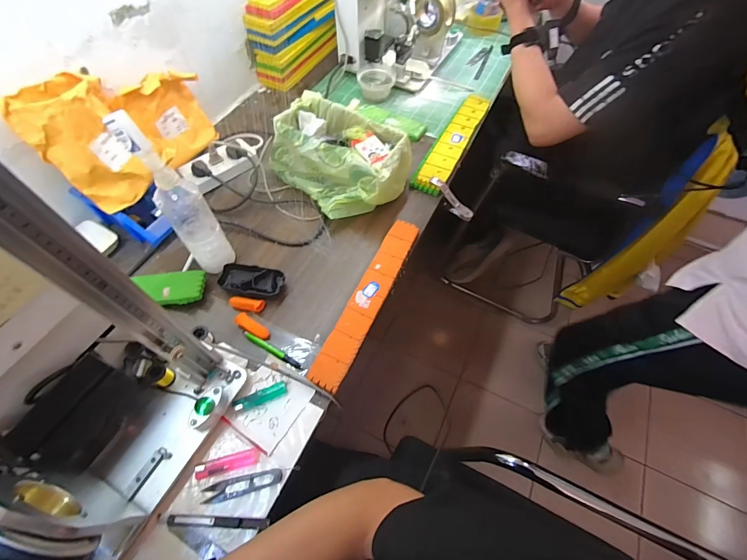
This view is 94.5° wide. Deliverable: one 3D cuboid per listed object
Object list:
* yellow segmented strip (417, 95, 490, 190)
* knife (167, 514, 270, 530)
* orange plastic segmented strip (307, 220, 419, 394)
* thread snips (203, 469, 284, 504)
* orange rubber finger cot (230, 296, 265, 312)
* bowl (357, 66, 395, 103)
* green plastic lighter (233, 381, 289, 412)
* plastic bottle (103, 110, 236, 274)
[{"bbox_3d":[0.198,-0.342,0.825,0.066,0.012,0.354,24,62,13],"label":"yellow segmented strip"},{"bbox_3d":[-0.198,0.306,0.437,0.127,0.013,0.011,2,59,1],"label":"knife"},{"bbox_3d":[-0.006,0.025,0.604,0.054,0.012,0.345,22,62,12],"label":"orange plastic segmented strip"},{"bbox_3d":[-0.174,0.276,0.464,0.101,0.016,0.024,-12,60,-7],"label":"thread snips"},{"bbox_3d":[-0.221,0.041,0.601,0.060,0.020,0.025,10,60,6],"label":"orange rubber finger cot"},{"bbox_3d":[0.010,-0.535,0.931,0.096,0.048,0.104,0,59,0],"label":"bowl"},{"bbox_3d":[-0.169,0.176,0.521,0.076,0.013,0.021,-22,62,-13],"label":"green plastic lighter"},{"bbox_3d":[-0.290,-0.108,0.535,0.064,0.292,0.060,-31,64,-17],"label":"plastic bottle"}]

